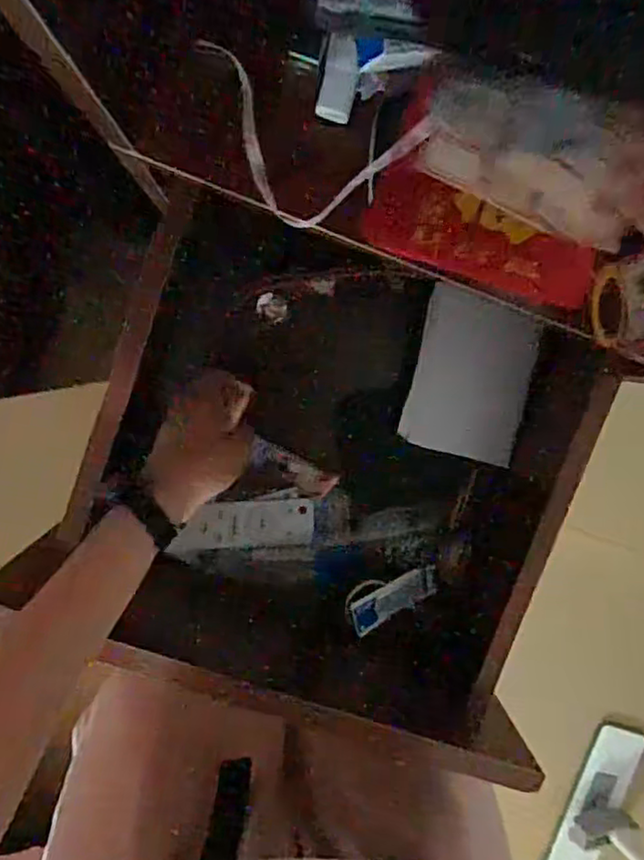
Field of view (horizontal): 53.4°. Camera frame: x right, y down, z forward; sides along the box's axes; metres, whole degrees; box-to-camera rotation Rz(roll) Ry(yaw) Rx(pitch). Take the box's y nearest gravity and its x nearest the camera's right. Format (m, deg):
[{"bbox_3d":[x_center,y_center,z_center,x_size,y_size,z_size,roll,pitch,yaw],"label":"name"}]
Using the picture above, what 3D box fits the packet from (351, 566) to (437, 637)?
[{"bbox_3d":[0.062,0.145,0.552,0.080,0.005,0.026,-30,81,-1],"label":"packet"}]

